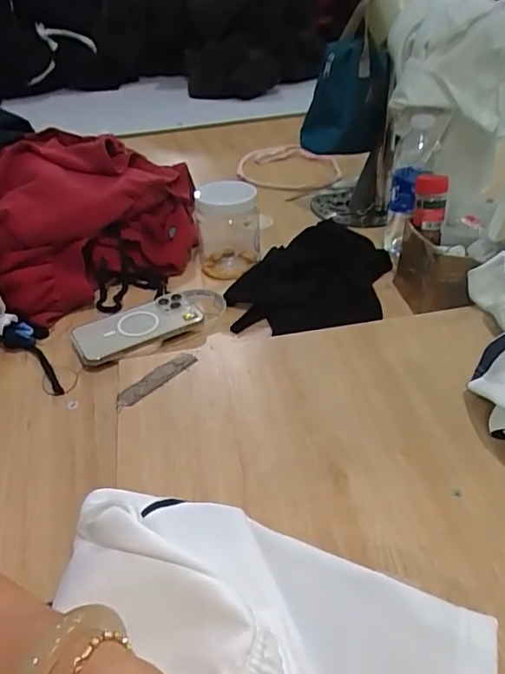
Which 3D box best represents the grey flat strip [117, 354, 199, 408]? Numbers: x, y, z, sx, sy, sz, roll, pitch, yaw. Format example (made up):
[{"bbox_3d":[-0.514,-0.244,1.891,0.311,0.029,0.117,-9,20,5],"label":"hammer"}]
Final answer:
[{"bbox_3d":[-0.102,0.044,0.557,0.096,0.005,0.027,-31,46,-31],"label":"grey flat strip"}]

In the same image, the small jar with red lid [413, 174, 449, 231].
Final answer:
[{"bbox_3d":[0.237,-0.181,0.689,0.044,0.061,0.047,10,40,16],"label":"small jar with red lid"}]

